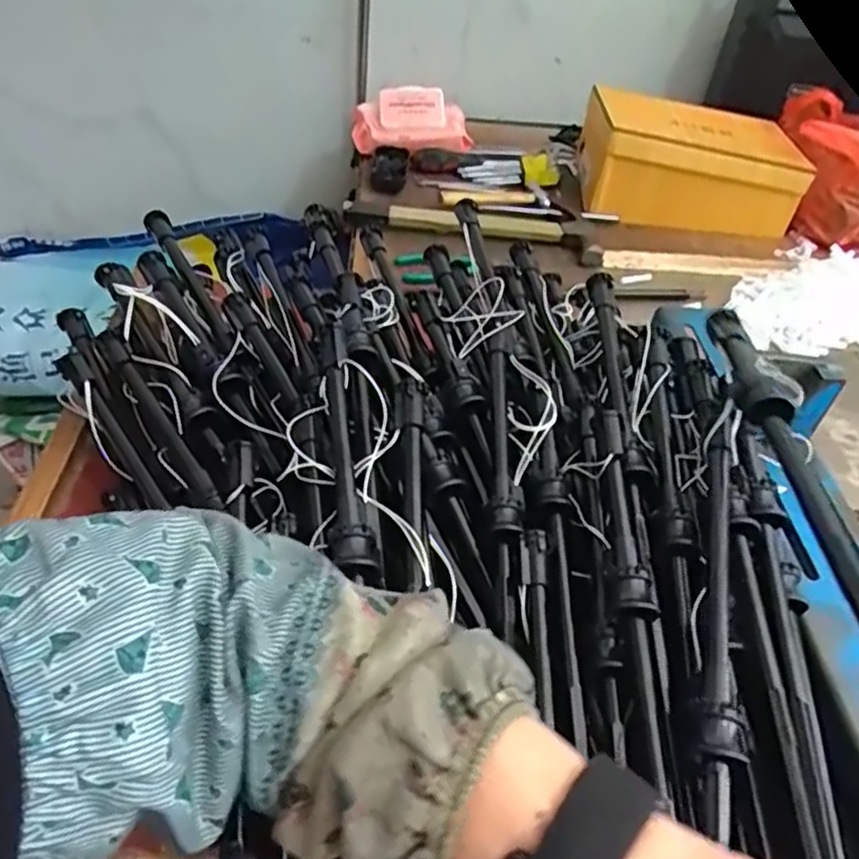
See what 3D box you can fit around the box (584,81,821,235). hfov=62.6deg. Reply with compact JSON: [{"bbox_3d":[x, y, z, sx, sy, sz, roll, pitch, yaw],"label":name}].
[{"bbox_3d":[0.367,-0.378,1.006,0.287,0.126,0.164,5,43,0],"label":"box"}]

